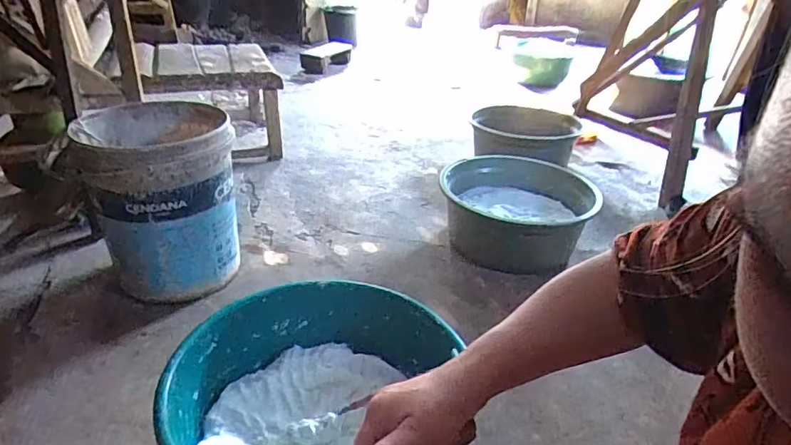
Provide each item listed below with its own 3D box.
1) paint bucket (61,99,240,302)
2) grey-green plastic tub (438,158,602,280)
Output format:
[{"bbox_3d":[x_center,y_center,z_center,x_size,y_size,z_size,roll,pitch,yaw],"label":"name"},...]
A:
[{"bbox_3d":[-0.508,-0.044,1.152,0.297,0.372,0.310,-6,31,-17],"label":"paint bucket"},{"bbox_3d":[0.353,-0.046,1.452,0.384,0.183,0.388,3,30,-2],"label":"grey-green plastic tub"}]

